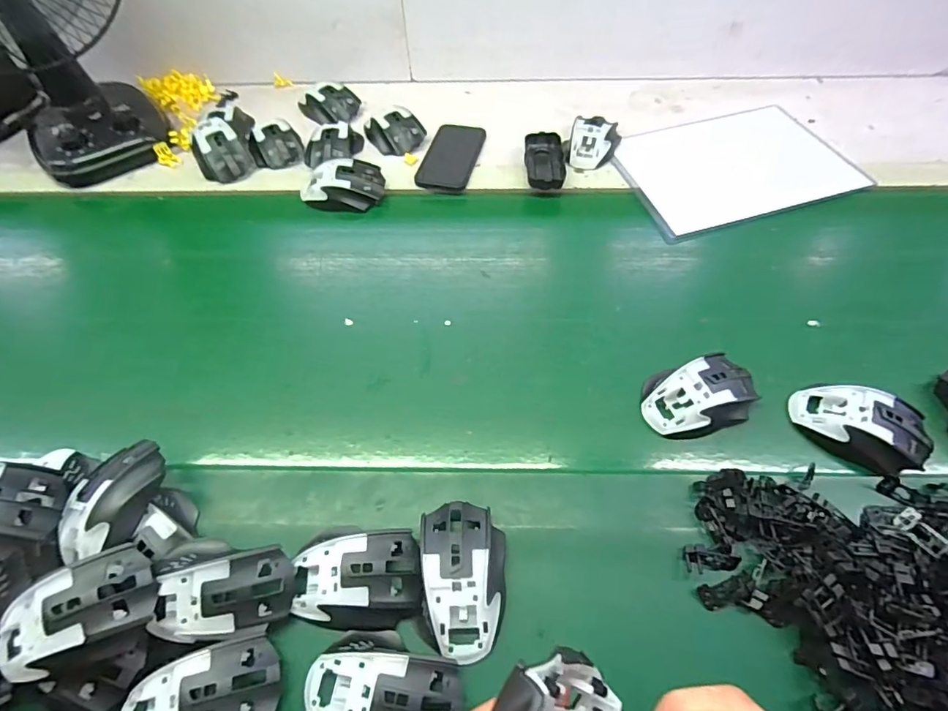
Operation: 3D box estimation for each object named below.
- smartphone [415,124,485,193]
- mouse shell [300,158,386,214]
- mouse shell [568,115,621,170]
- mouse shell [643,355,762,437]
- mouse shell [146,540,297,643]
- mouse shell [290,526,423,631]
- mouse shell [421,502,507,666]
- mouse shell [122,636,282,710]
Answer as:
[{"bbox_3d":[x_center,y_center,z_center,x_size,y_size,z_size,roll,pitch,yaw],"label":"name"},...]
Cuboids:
[{"bbox_3d":[-0.032,-0.295,0.713,0.074,0.014,0.148,13,58,9],"label":"smartphone"},{"bbox_3d":[-0.182,-0.241,0.669,0.113,0.037,0.076,11,58,8],"label":"mouse shell"},{"bbox_3d":[0.174,-0.313,0.702,0.072,0.037,0.101,14,59,10],"label":"mouse shell"},{"bbox_3d":[0.229,0.037,0.484,0.116,0.030,0.071,-17,59,-10],"label":"mouse shell"},{"bbox_3d":[-0.202,0.188,0.379,0.111,0.037,0.071,-1,84,-4],"label":"mouse shell"},{"bbox_3d":[-0.097,0.180,0.396,0.103,0.030,0.075,2,57,2],"label":"mouse shell"},{"bbox_3d":[-0.008,0.182,0.397,0.071,0.036,0.118,-3,57,-1],"label":"mouse shell"},{"bbox_3d":[-0.204,0.258,0.354,0.117,0.033,0.071,-14,58,-8],"label":"mouse shell"}]

